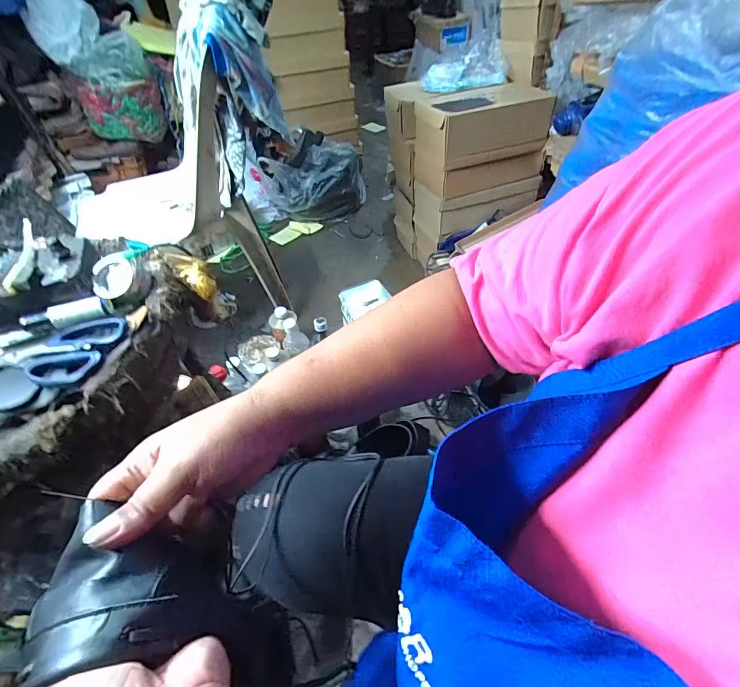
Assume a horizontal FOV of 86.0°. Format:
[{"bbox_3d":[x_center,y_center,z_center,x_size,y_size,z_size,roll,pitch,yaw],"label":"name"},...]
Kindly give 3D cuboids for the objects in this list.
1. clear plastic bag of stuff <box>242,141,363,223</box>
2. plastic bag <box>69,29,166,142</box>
[{"bbox_3d":[-0.259,-0.645,1.600,0.460,0.236,0.251,-6,47,-1],"label":"clear plastic bag of stuff"},{"bbox_3d":[-0.869,-0.864,1.369,0.256,0.305,0.094,-21,49,-15],"label":"plastic bag"}]

